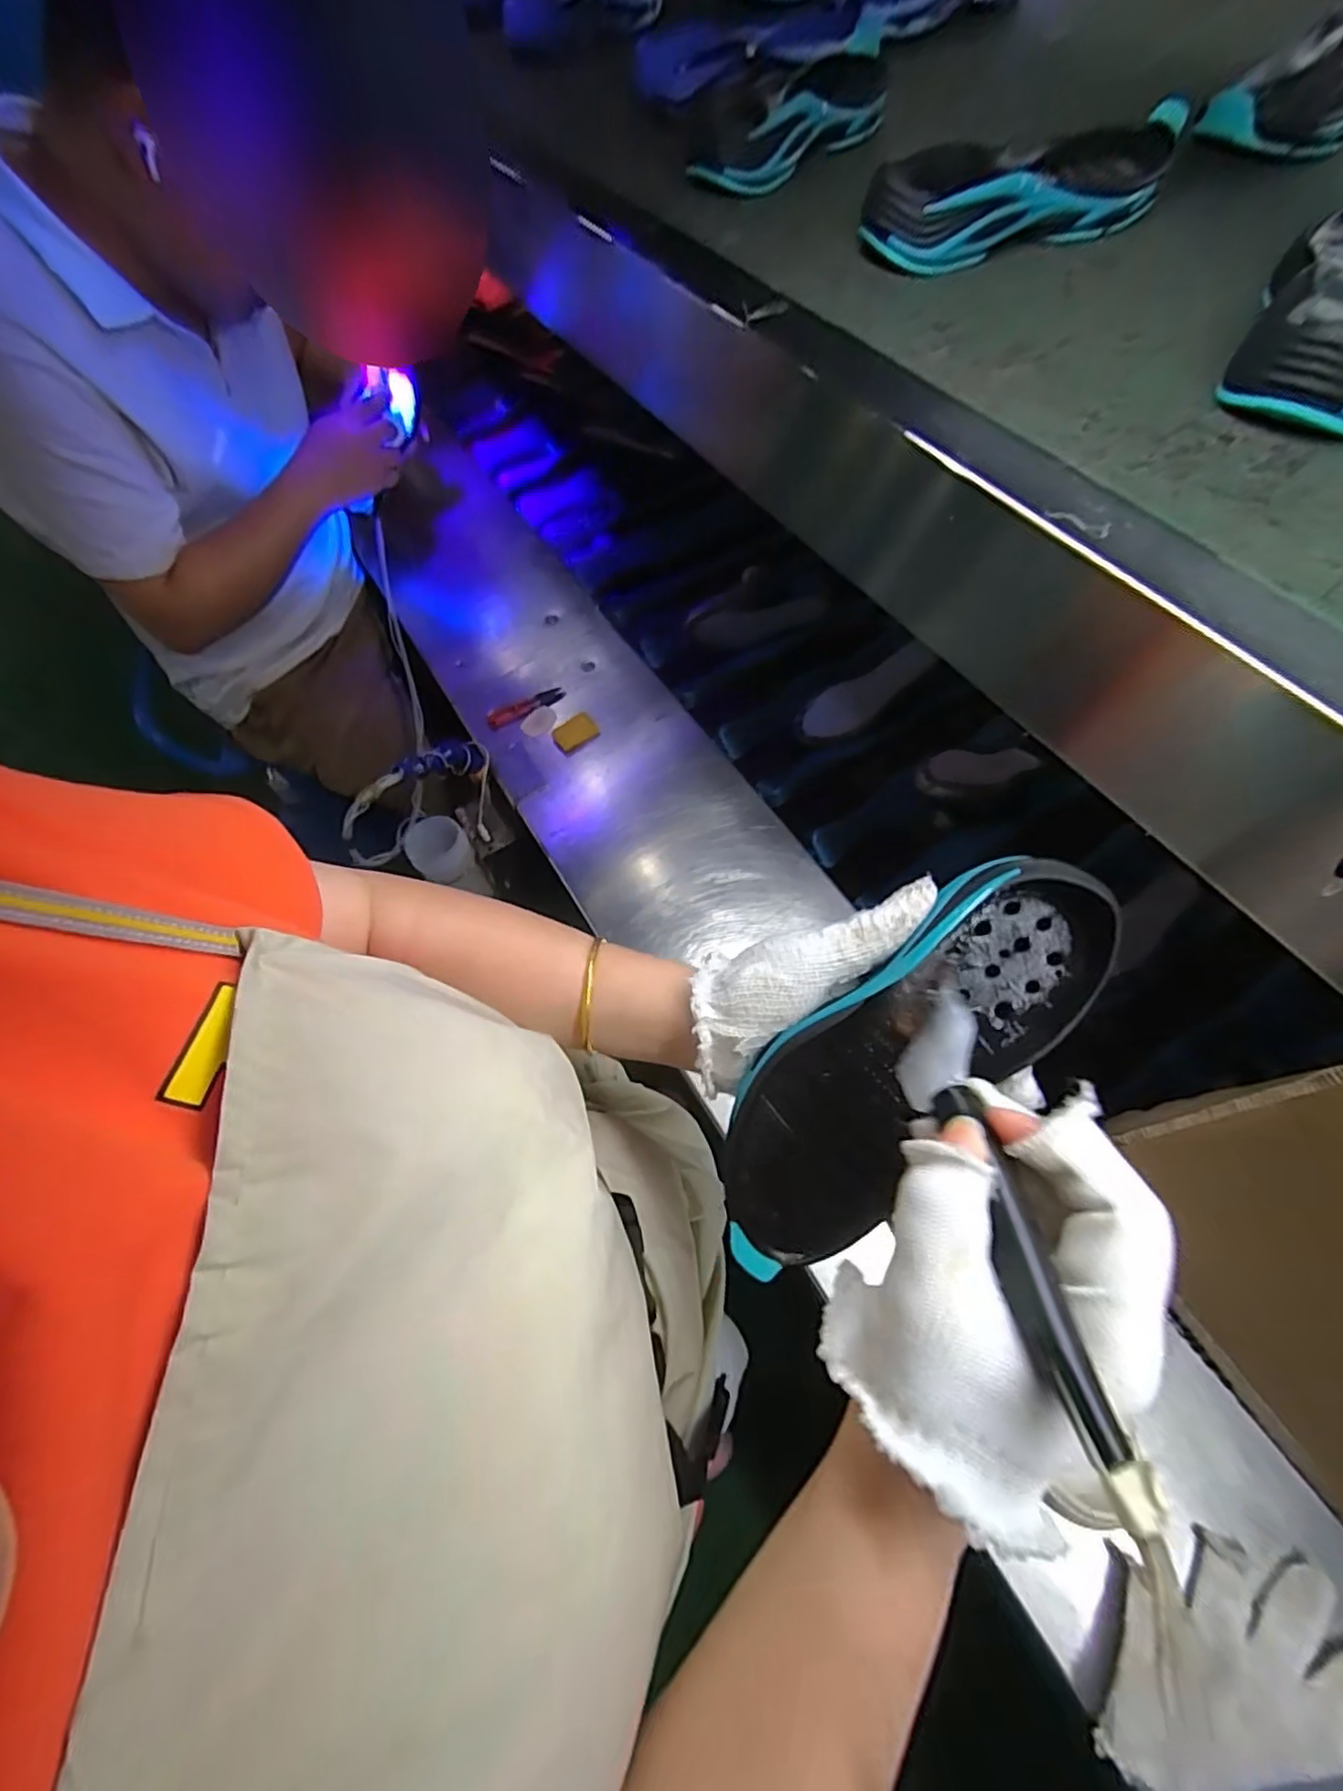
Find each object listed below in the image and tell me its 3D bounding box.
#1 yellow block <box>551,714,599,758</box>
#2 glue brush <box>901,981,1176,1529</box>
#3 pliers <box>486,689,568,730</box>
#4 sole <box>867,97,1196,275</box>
[{"bbox_3d":[-0.117,-0.197,0.798,0.051,0.018,0.038,-34,66,-13],"label":"yellow block"},{"bbox_3d":[0.102,0.099,0.206,0.024,0.027,0.146,-4,46,2],"label":"glue brush"},{"bbox_3d":[-0.185,-0.239,0.824,0.103,0.017,0.028,-28,64,-10],"label":"pliers"},{"bbox_3d":[0.226,-0.447,0.411,0.217,0.037,0.080,-19,63,-6],"label":"sole"}]

